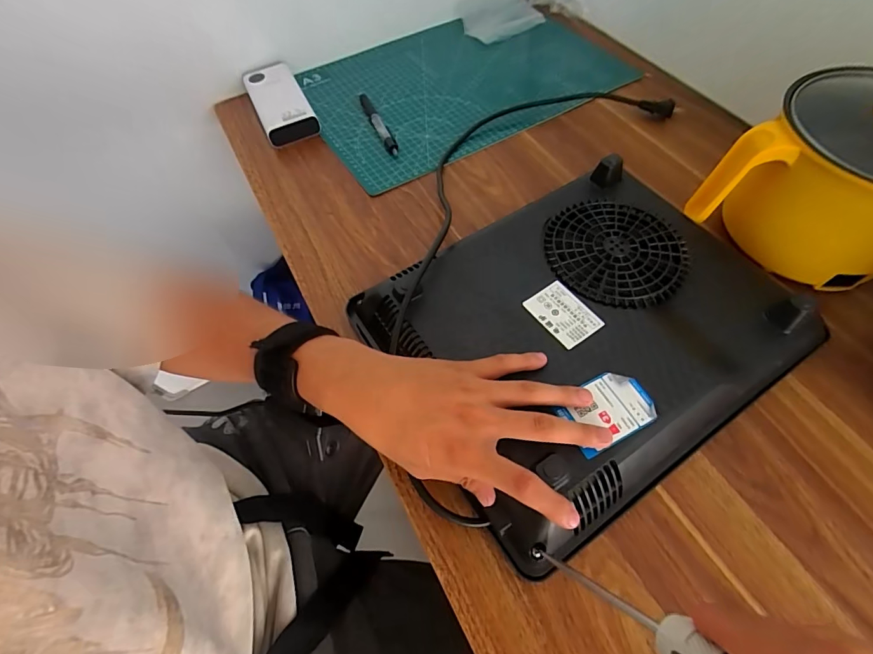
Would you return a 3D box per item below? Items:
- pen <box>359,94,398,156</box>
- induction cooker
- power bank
[{"bbox_3d":[-0.078,-0.272,0.562,0.015,0.011,0.139,-20,61,-11],"label":"pen"},{"bbox_3d":[0.125,-0.006,0.360,0.319,0.047,0.255,-30,63,-16],"label":"induction cooker"},{"bbox_3d":[-0.215,-0.309,0.578,0.068,0.035,0.159,-23,61,-12],"label":"power bank"}]

